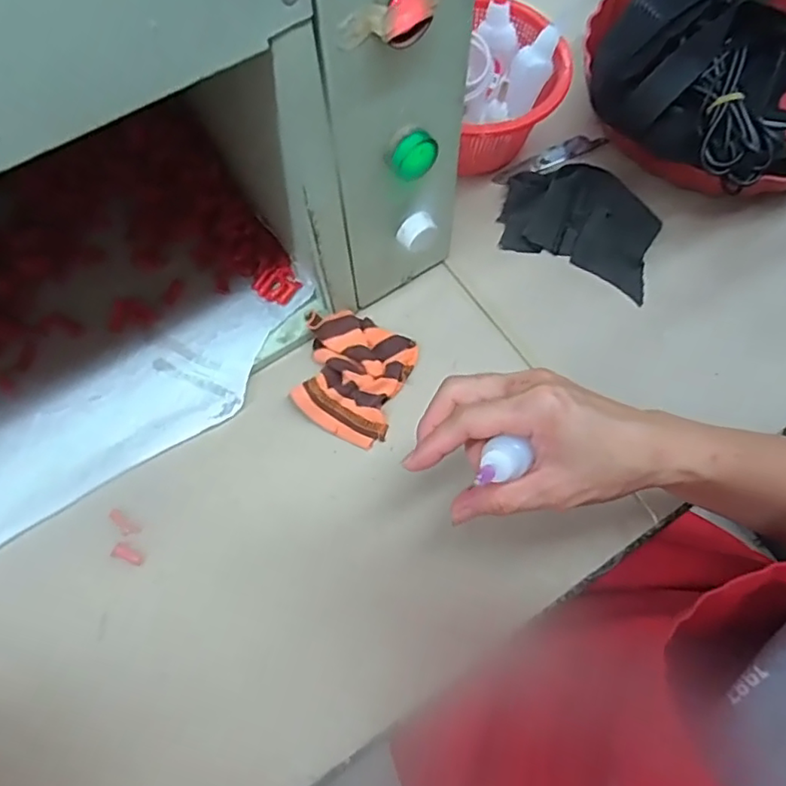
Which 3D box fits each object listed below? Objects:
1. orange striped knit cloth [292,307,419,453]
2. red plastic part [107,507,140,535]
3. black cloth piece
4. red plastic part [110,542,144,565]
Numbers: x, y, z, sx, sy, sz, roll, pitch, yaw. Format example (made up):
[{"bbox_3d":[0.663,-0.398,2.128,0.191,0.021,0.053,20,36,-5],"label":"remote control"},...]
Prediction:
[{"bbox_3d":[-0.031,-0.015,0.428,0.080,0.013,0.089,21,69,5],"label":"orange striped knit cloth"},{"bbox_3d":[-0.180,0.087,0.396,0.023,0.004,0.009,36,72,11],"label":"red plastic part"},{"bbox_3d":[0.153,-0.141,0.483,0.124,0.021,0.088,24,70,7],"label":"black cloth piece"},{"bbox_3d":[-0.173,0.105,0.388,0.020,0.004,0.010,20,69,5],"label":"red plastic part"}]

